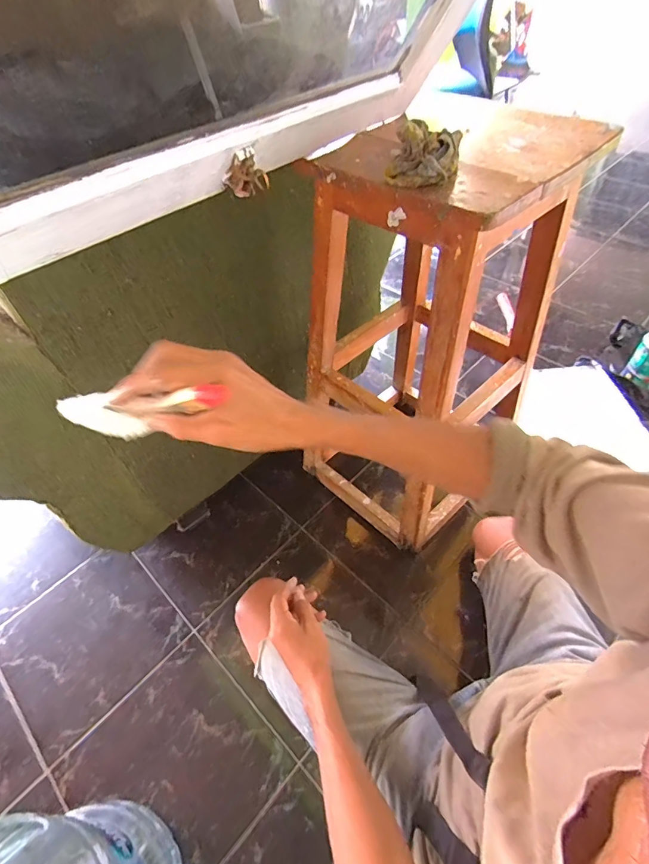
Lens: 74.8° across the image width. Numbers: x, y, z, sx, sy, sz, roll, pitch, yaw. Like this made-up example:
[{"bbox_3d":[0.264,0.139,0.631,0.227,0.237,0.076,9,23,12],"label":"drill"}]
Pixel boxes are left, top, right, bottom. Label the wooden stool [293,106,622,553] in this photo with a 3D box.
[{"bbox_3d":[0.179,-0.150,0.771,0.293,0.701,0.304,36,61,28],"label":"wooden stool"}]

